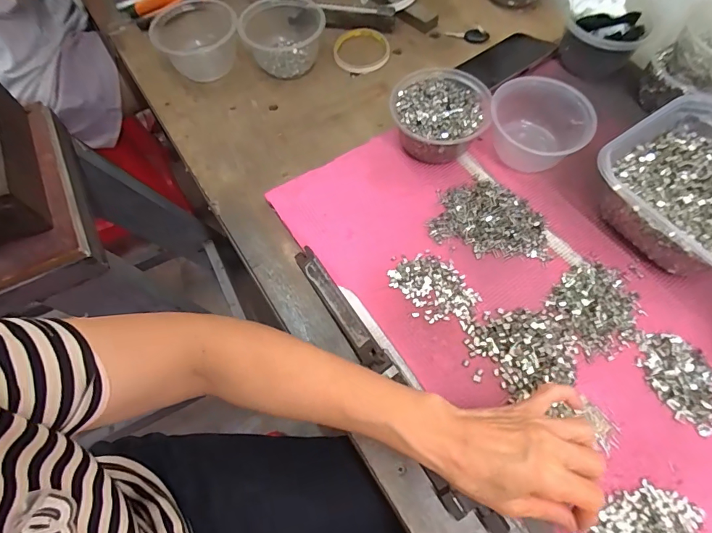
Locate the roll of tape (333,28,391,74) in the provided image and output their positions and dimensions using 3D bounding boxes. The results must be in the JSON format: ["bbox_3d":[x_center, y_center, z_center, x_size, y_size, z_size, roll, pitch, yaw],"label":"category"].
[{"bbox_3d":[0.006,-0.321,0.624,0.080,0.014,0.087,-1,63,1],"label":"roll of tape"}]

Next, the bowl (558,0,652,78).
[{"bbox_3d":[0.317,-0.304,0.553,0.106,0.077,0.079,20,66,11],"label":"bowl"}]

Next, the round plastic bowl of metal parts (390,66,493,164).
[{"bbox_3d":[0.100,-0.178,0.515,0.110,0.069,0.120,-1,63,1],"label":"round plastic bowl of metal parts"}]

